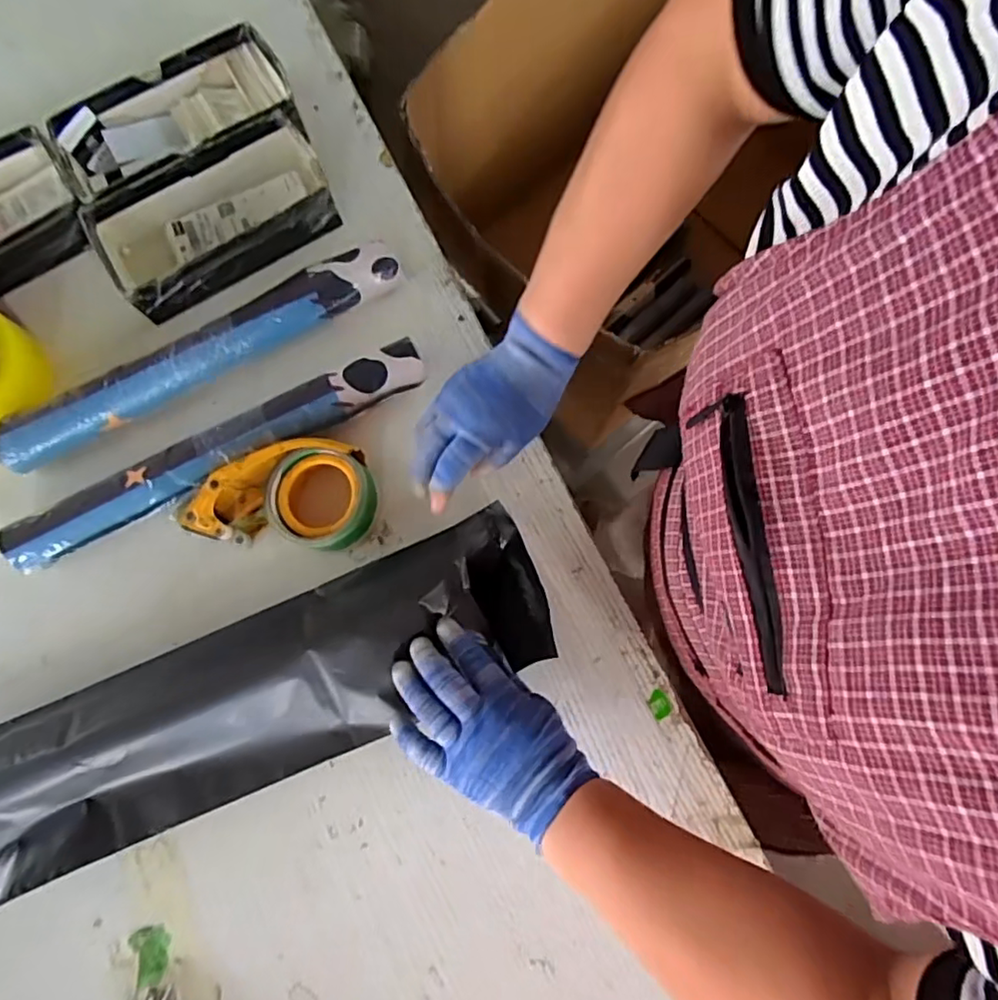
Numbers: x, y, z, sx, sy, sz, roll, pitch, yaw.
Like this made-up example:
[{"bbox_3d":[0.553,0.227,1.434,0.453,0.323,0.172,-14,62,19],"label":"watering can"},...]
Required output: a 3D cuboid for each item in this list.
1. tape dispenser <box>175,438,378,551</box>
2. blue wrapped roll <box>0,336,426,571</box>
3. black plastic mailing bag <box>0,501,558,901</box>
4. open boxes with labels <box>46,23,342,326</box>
[{"bbox_3d":[-0.183,-0.007,0.518,0.140,0.058,0.086,3,80,2],"label":"tape dispenser"},{"bbox_3d":[-0.242,-0.043,0.527,0.381,0.040,0.047,-28,80,-4],"label":"blue wrapped roll"},{"bbox_3d":[-0.183,0.152,0.476,0.465,0.043,0.134,-25,80,-7],"label":"black plastic mailing bag"},{"bbox_3d":[-0.287,-0.311,0.587,0.223,0.064,0.207,-28,80,-4],"label":"open boxes with labels"}]

